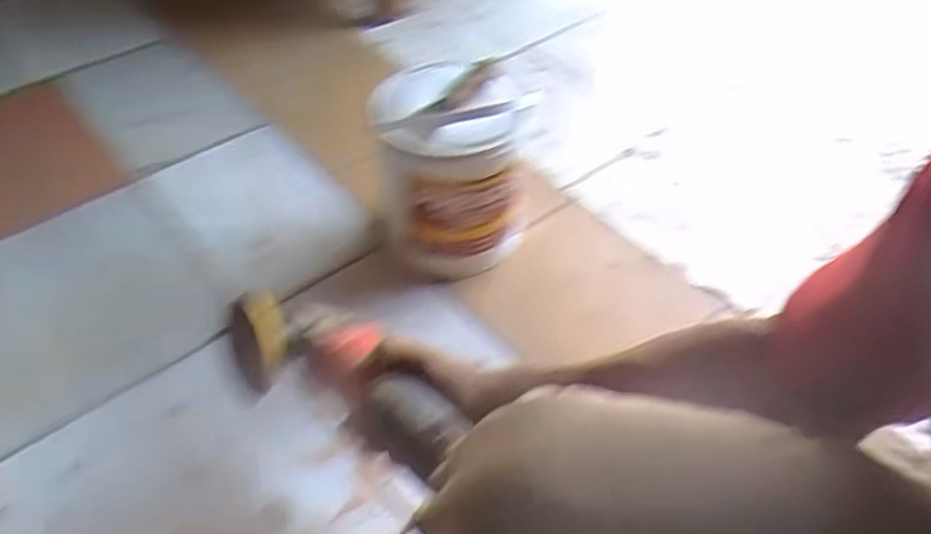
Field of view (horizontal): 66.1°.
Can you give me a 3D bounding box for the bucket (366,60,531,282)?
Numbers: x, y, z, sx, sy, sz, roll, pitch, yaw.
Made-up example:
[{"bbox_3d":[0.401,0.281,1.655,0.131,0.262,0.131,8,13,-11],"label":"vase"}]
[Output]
[{"bbox_3d":[-0.025,-0.114,0.859,0.159,0.251,0.159,1,47,-1],"label":"bucket"}]

